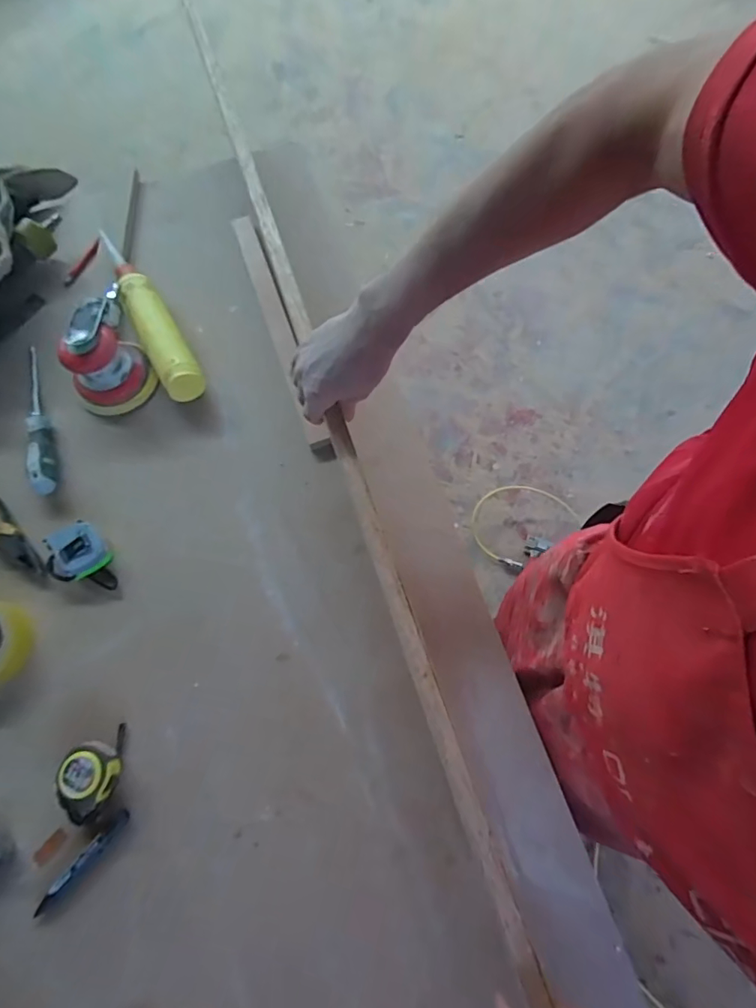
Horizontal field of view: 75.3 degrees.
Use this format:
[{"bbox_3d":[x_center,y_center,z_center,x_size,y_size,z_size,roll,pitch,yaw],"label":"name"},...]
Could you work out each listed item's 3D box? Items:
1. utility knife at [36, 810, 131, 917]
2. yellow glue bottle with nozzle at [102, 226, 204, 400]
[{"bbox_3d":[-0.293,0.355,0.485,0.016,0.007,0.111,38,71,13],"label":"utility knife"},{"bbox_3d":[-0.320,-0.263,0.688,0.052,0.048,0.282,-30,73,-8],"label":"yellow glue bottle with nozzle"}]

